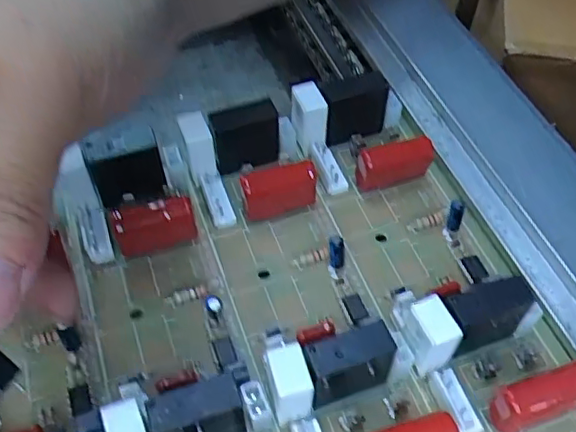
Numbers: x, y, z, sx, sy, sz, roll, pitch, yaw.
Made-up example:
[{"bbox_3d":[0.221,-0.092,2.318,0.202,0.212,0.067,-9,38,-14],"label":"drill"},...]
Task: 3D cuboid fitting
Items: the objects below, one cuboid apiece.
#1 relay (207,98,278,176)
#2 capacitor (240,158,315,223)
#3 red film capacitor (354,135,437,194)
[{"bbox_3d":[-0.016,-0.030,0.230,0.025,0.023,0.009,-18,56,-14],"label":"relay"},{"bbox_3d":[-0.003,-0.008,0.219,0.026,0.021,0.009,-14,55,-11],"label":"capacitor"},{"bbox_3d":[0.040,-0.019,0.225,0.030,0.019,0.009,-15,55,-12],"label":"red film capacitor"}]

